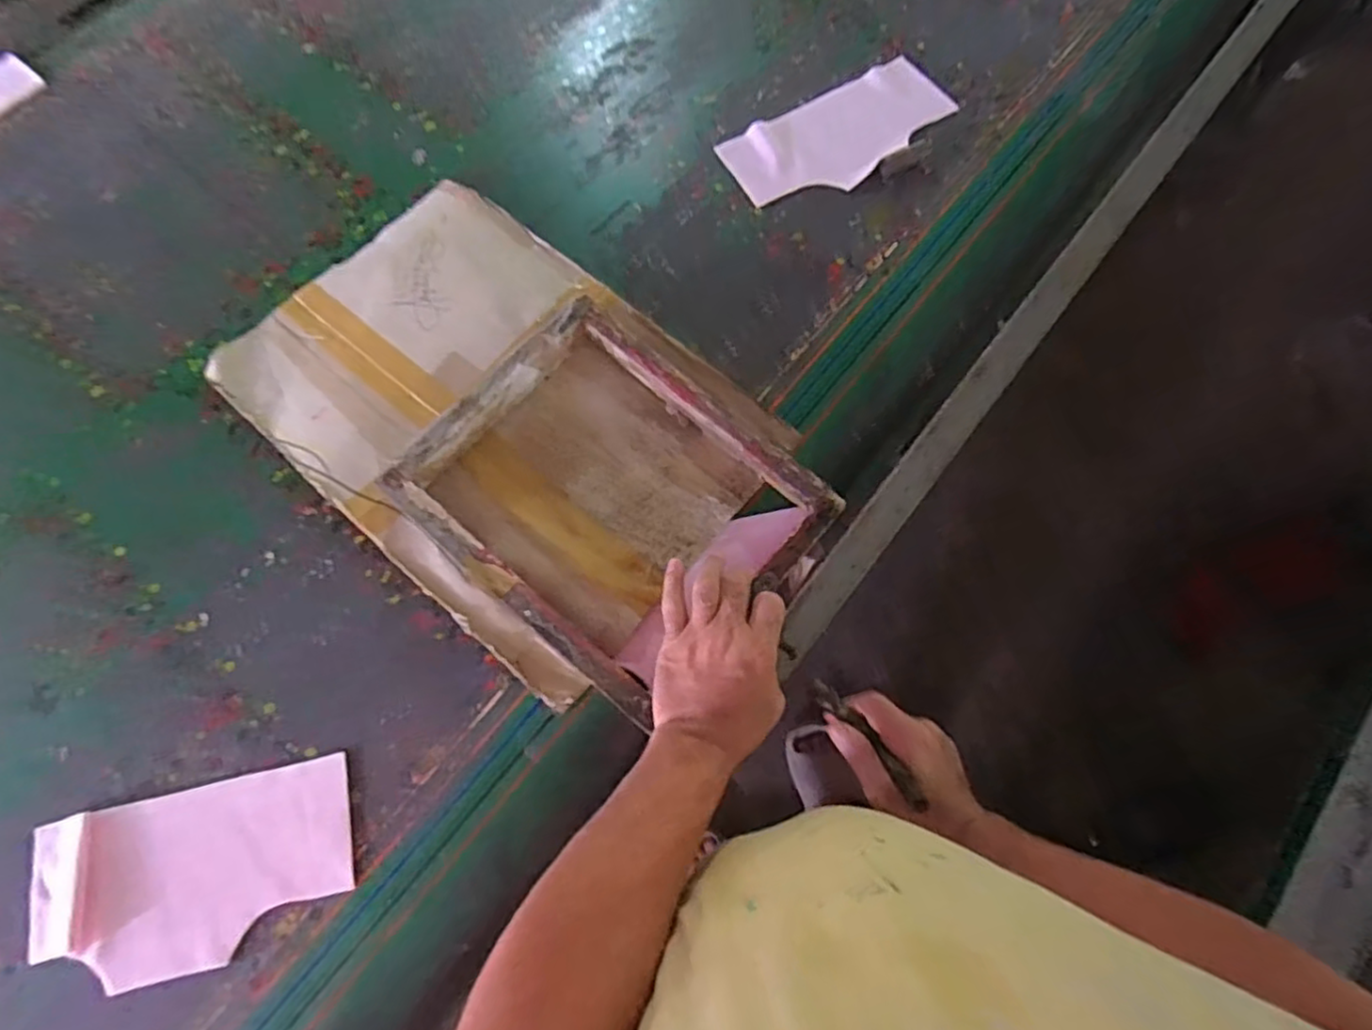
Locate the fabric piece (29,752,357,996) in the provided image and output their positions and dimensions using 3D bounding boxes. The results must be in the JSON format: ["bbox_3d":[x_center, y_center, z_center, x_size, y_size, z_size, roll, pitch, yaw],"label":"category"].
[{"bbox_3d":[-0.400,0.292,0.549,0.250,0.005,0.135,-13,71,-4],"label":"fabric piece"}]

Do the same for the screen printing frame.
[{"bbox_3d":[-0.055,-0.023,0.623,0.324,0.058,0.280,41,76,14],"label":"screen printing frame"}]

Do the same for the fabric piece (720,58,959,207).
[{"bbox_3d":[0.185,-0.450,0.801,0.280,0.014,0.131,-29,73,-9],"label":"fabric piece"}]

